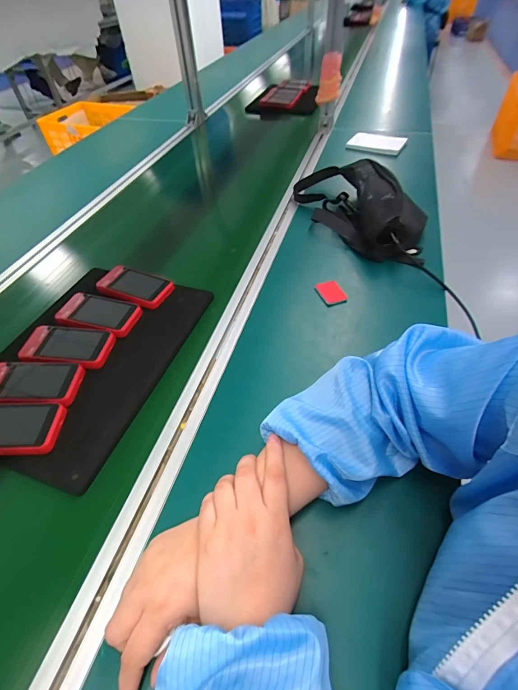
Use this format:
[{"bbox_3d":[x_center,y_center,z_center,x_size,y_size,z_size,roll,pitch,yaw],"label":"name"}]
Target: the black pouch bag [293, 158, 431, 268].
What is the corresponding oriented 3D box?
[{"bbox_3d":[0.204,-0.293,0.698,0.193,0.070,0.370,-18,51,-10],"label":"black pouch bag"}]

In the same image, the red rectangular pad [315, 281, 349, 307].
[{"bbox_3d":[0.120,-0.086,0.567,0.040,0.009,0.050,-18,51,-10],"label":"red rectangular pad"}]

